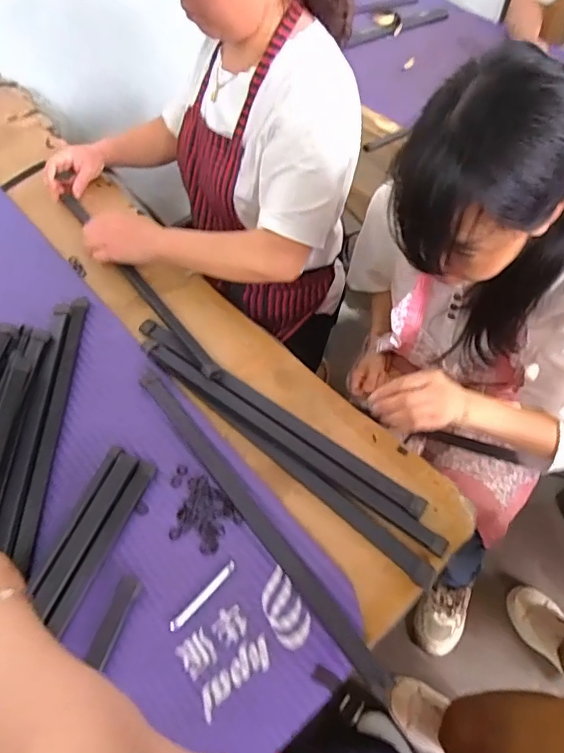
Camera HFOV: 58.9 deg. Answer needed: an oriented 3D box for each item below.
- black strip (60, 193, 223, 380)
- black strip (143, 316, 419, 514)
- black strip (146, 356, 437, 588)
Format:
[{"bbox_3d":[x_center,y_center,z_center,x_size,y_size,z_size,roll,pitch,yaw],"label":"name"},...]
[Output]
[{"bbox_3d":[-0.222,-0.151,0.750,0.024,0.015,0.450,-34,64,-18],"label":"black strip"},{"bbox_3d":[-0.021,0.038,0.634,0.441,0.013,0.028,33,65,19],"label":"black strip"},{"bbox_3d":[0.003,0.096,0.599,0.409,0.010,0.028,37,66,21],"label":"black strip"}]

